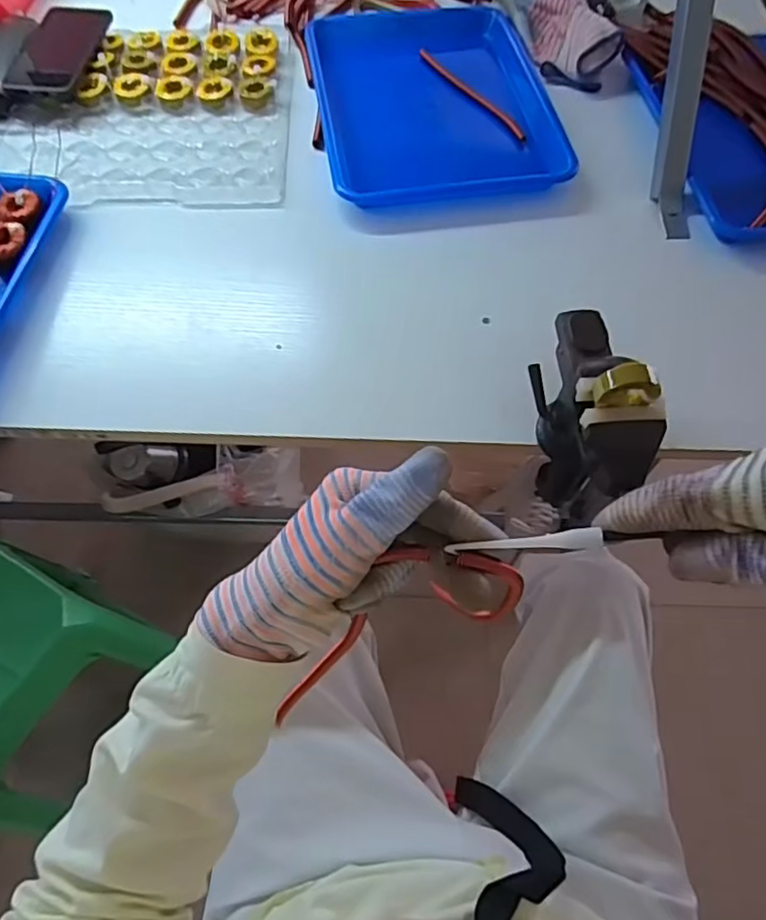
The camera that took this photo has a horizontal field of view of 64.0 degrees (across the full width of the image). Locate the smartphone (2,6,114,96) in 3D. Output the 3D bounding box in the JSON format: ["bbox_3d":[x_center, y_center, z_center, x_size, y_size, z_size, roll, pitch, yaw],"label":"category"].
[{"bbox_3d":[-0.365,-0.465,0.692,0.078,0.008,0.149,9,66,-3],"label":"smartphone"}]

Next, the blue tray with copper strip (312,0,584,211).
[{"bbox_3d":[0.051,-0.417,0.698,0.247,0.027,0.328,-8,62,-5],"label":"blue tray with copper strip"}]

